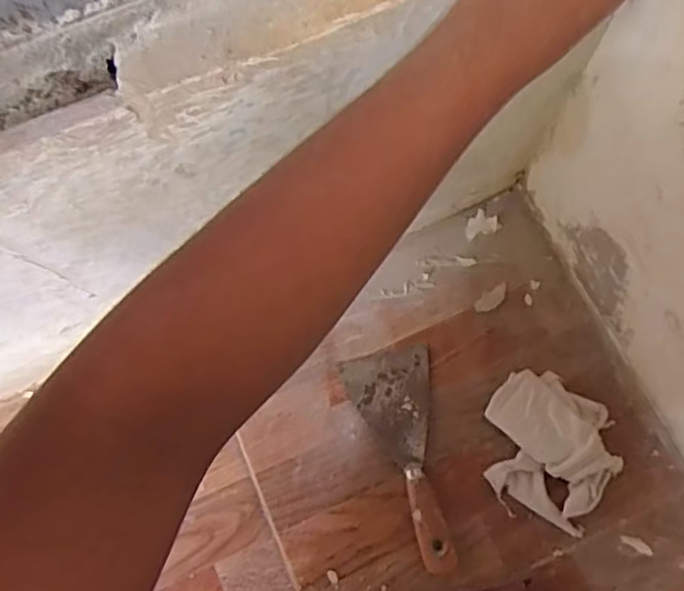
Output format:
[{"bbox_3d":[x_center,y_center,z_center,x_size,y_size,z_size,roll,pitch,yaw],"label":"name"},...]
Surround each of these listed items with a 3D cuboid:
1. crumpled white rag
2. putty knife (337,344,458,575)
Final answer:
[{"bbox_3d":[0.182,0.134,0.558,0.121,0.034,0.115,34,76,13],"label":"crumpled white rag"},{"bbox_3d":[0.059,0.144,0.570,0.081,0.018,0.196,-13,71,-2],"label":"putty knife"}]

